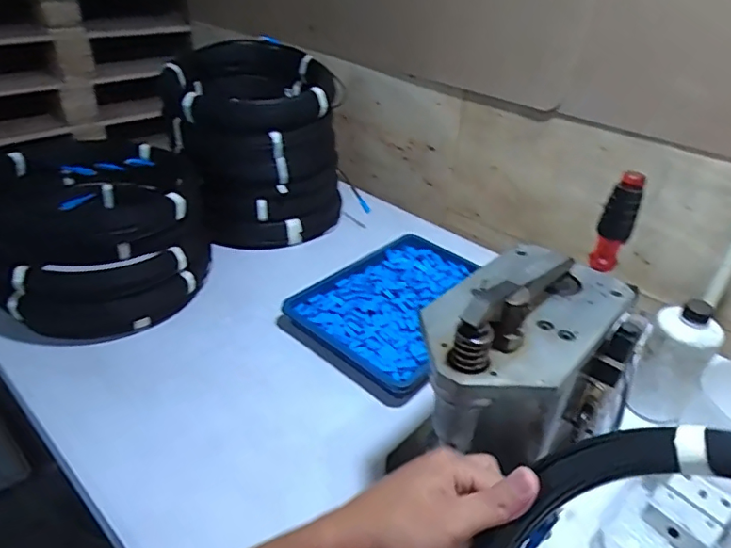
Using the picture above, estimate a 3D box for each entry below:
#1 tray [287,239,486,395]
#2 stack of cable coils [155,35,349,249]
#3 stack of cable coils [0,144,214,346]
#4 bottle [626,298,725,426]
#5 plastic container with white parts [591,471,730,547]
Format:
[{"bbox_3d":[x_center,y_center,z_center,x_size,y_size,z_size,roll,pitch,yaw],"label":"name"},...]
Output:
[{"bbox_3d":[0.070,0.043,0.827,0.235,0.035,0.325,30,41,33],"label":"tray"},{"bbox_3d":[-0.208,-0.250,0.990,0.279,0.298,0.319,-11,36,-22],"label":"stack of cable coils"},{"bbox_3d":[-0.383,-0.053,0.775,0.280,0.211,0.280,-8,35,-18],"label":"stack of cable coils"},{"bbox_3d":[0.372,0.103,0.634,0.068,0.150,0.058,27,39,30],"label":"bottle"},{"bbox_3d":[0.321,0.265,0.541,0.118,0.039,0.161,30,41,33],"label":"plastic container with white parts"}]

